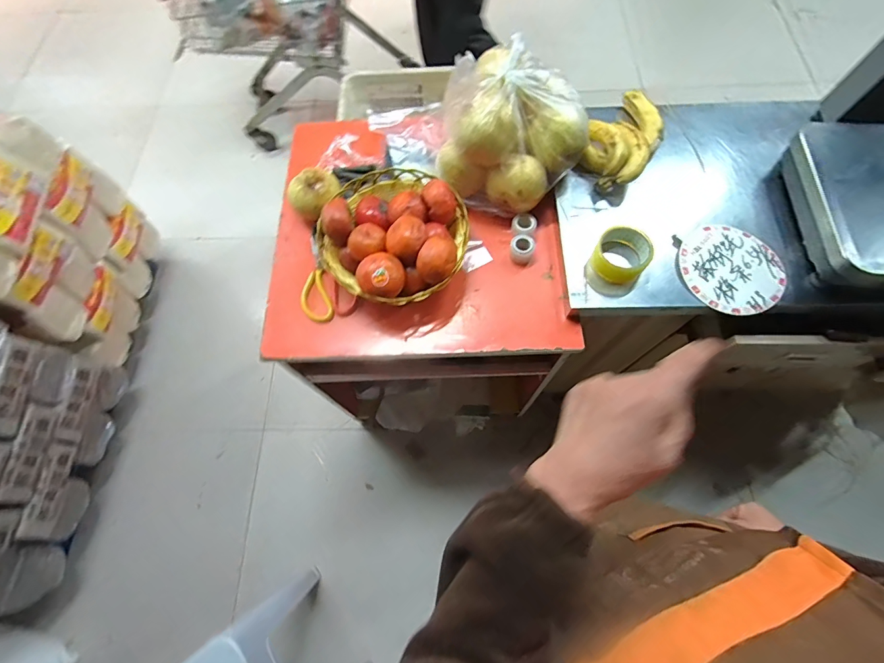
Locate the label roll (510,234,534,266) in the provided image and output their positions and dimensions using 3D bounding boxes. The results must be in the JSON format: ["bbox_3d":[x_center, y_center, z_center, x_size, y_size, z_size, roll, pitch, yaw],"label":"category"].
[{"bbox_3d":[0.143,-0.148,0.722,0.041,0.037,0.041,-1,68,2],"label":"label roll"}]

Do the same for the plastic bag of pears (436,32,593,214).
[{"bbox_3d":[0.121,-0.353,0.695,0.263,0.160,0.221,15,70,8],"label":"plastic bag of pears"}]

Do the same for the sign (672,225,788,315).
[{"bbox_3d":[0.479,-0.107,0.663,0.169,0.006,0.160,-1,68,2],"label":"sign"}]

